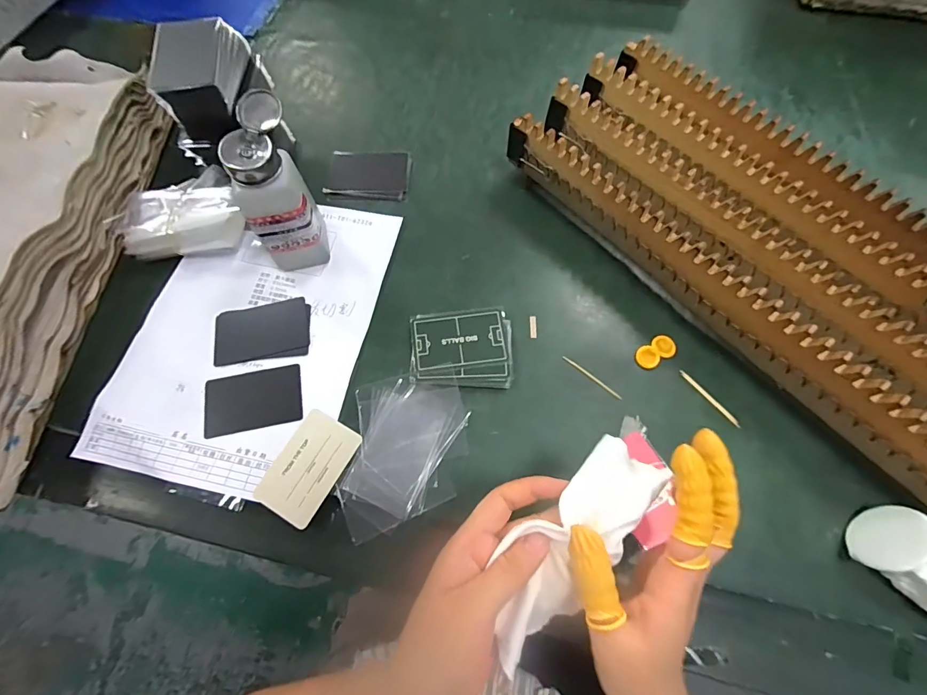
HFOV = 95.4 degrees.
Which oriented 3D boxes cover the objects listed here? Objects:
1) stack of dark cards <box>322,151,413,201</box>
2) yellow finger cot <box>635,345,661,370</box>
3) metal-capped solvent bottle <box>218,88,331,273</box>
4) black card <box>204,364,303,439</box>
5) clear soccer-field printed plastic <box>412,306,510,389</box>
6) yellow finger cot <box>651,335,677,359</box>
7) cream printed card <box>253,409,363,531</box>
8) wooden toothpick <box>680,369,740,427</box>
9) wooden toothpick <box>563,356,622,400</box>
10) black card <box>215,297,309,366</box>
[{"bbox_3d":[-0.107,-0.193,0.475,0.092,0.007,0.067,2,68,2],"label":"stack of dark cards"},{"bbox_3d":[0.169,0.009,0.386,0.021,0.004,0.022,0,68,1],"label":"yellow finger cot"},{"bbox_3d":[-0.165,-0.136,0.382,0.060,0.139,0.074,-6,68,-1],"label":"metal-capped solvent bottle"},{"bbox_3d":[-0.187,0.046,0.376,0.083,0.004,0.053,-11,68,-4],"label":"black card"},{"bbox_3d":[-0.002,-0.002,0.386,0.091,0.009,0.073,0,68,1],"label":"clear soccer-field printed plastic"},{"bbox_3d":[0.187,-0.001,0.391,0.021,0.004,0.022,0,68,1],"label":"yellow finger cot"},{"bbox_3d":[-0.130,0.100,0.353,0.056,0.004,0.085,27,73,11],"label":"cream printed card"},{"bbox_3d":[0.219,0.045,0.375,0.006,0.004,0.065,-38,70,-13],"label":"wooden toothpick"},{"bbox_3d":[0.116,0.027,0.381,0.061,0.006,0.004,36,73,17],"label":"wooden toothpick"},{"bbox_3d":[-0.197,-0.016,0.411,0.089,0.004,0.054,-13,69,-5],"label":"black card"}]

